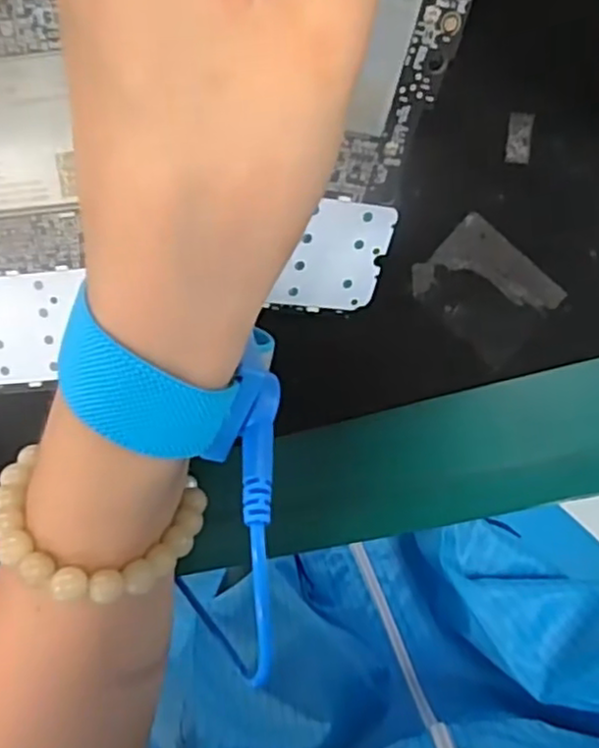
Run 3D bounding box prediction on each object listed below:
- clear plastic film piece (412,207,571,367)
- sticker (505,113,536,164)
[{"bbox_3d":[0.057,-0.026,0.208,0.039,0.004,0.030,41,97,-3],"label":"clear plastic film piece"},{"bbox_3d":[0.064,-0.069,0.197,0.007,0.004,0.014,5,97,1],"label":"sticker"}]

